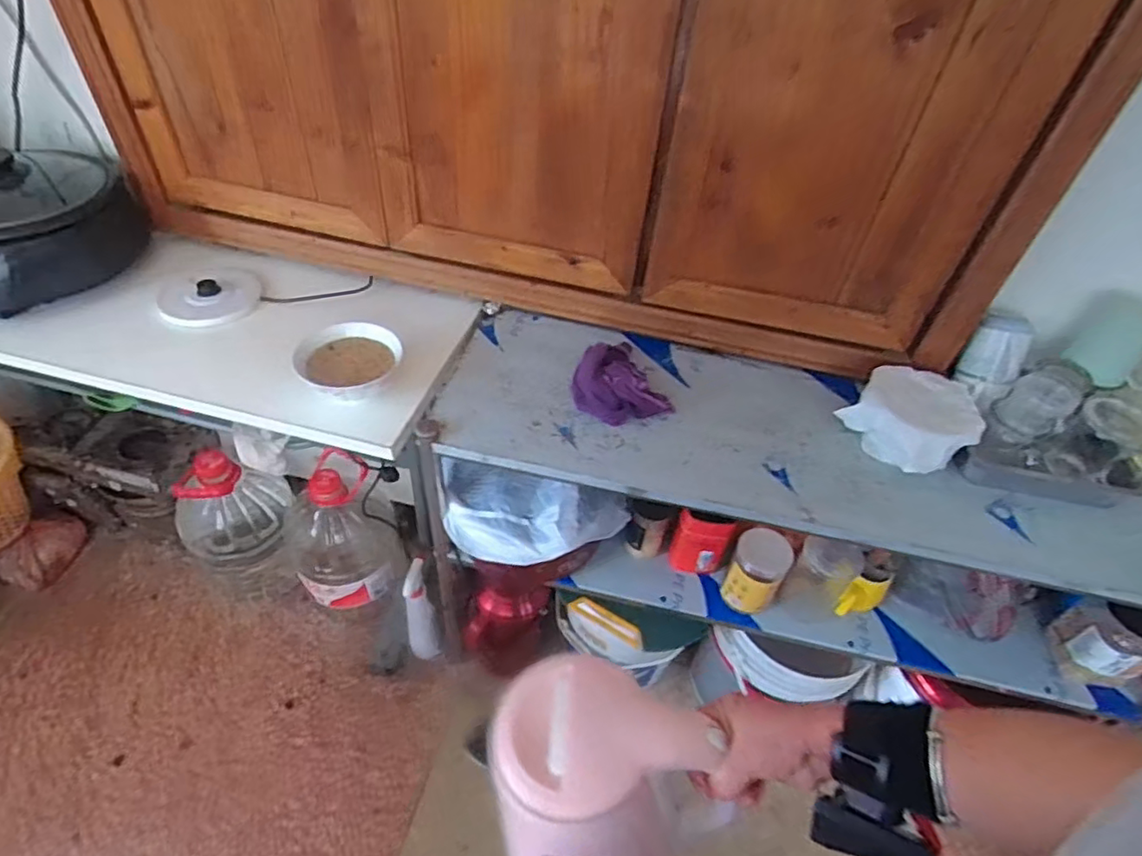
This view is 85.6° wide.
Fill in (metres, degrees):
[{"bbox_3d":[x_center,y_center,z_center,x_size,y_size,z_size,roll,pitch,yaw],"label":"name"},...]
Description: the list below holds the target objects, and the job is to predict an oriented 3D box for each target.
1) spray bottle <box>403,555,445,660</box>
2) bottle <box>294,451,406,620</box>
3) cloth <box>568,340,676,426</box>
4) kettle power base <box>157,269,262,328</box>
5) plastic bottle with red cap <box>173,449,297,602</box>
[{"bbox_3d":[-0.317,0.389,1.295,0.073,0.334,0.061,-11,47,-18],"label":"spray bottle"},{"bbox_3d":[-0.496,0.265,1.361,0.212,0.417,0.191,-19,50,-24],"label":"bottle"},{"bbox_3d":[0.067,-0.083,0.927,0.142,0.062,0.166,-17,49,-22],"label":"cloth"},{"bbox_3d":[-0.603,-0.221,1.032,0.154,0.035,0.152,-23,52,-28],"label":"kettle power base"},{"bbox_3d":[-0.726,0.230,1.372,0.215,0.403,0.173,-23,52,-28],"label":"plastic bottle with red cap"}]

